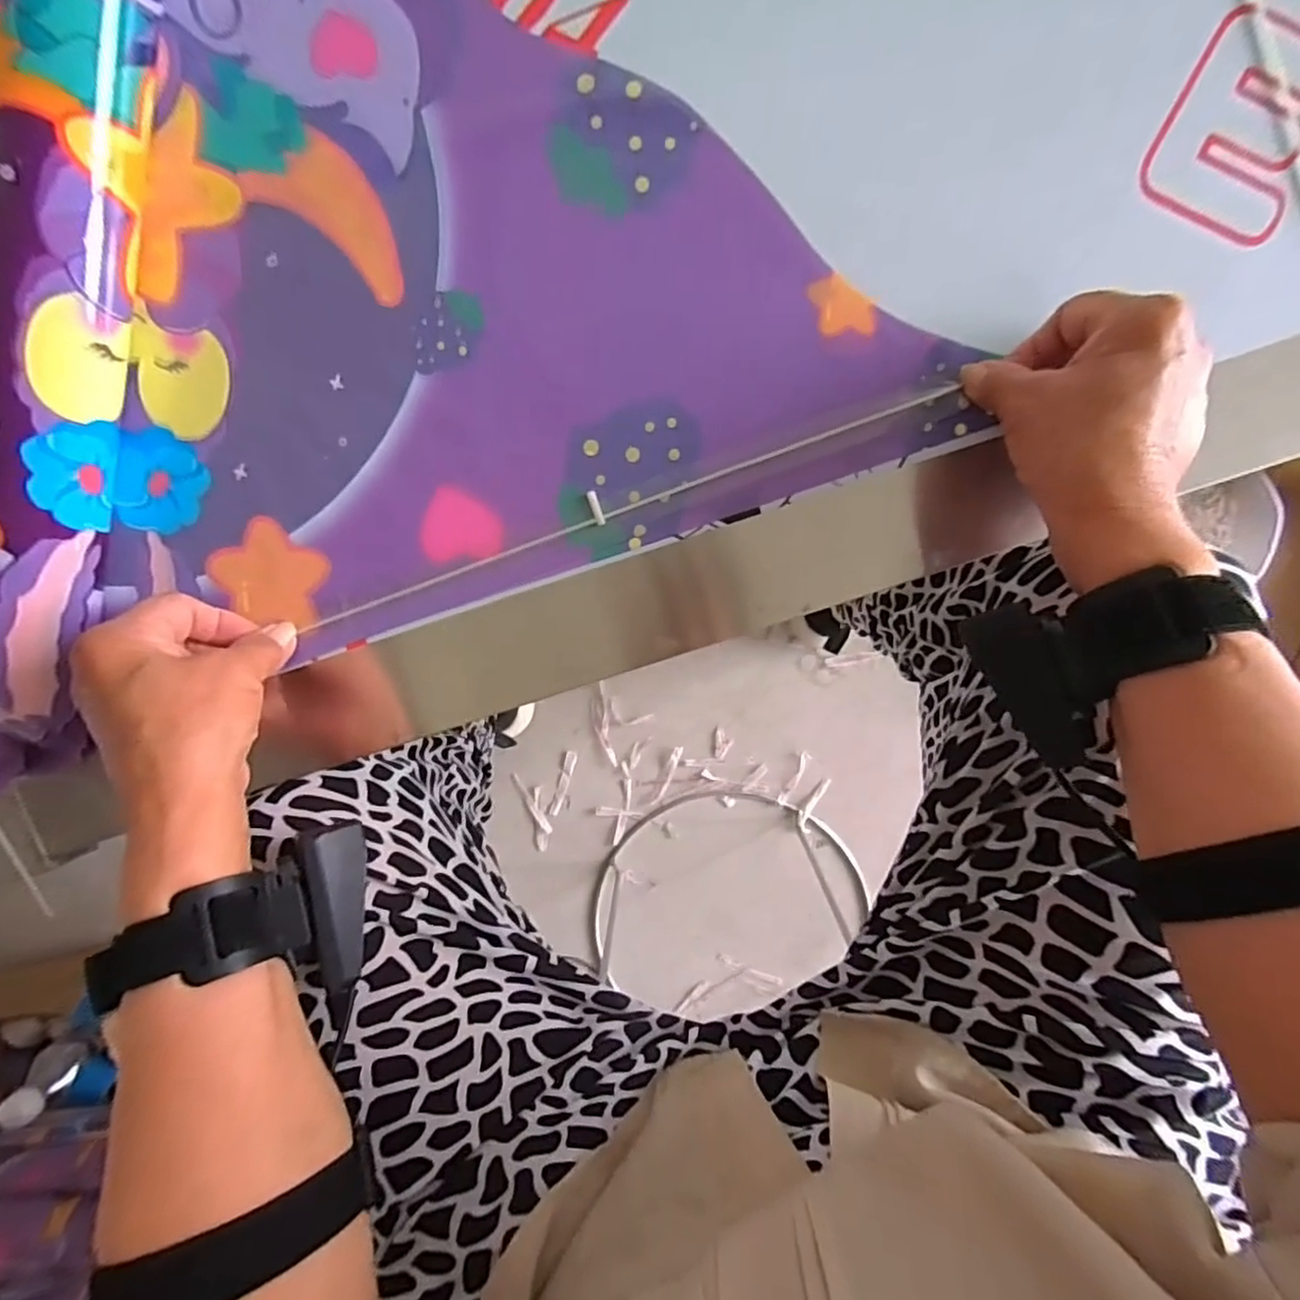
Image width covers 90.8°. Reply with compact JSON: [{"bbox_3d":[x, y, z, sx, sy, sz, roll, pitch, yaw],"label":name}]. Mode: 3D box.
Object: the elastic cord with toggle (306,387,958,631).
[{"bbox_3d":[-0.018,-0.075,0.329,0.352,0.007,0.013,-20,94,3],"label":"elastic cord with toggle"}]

